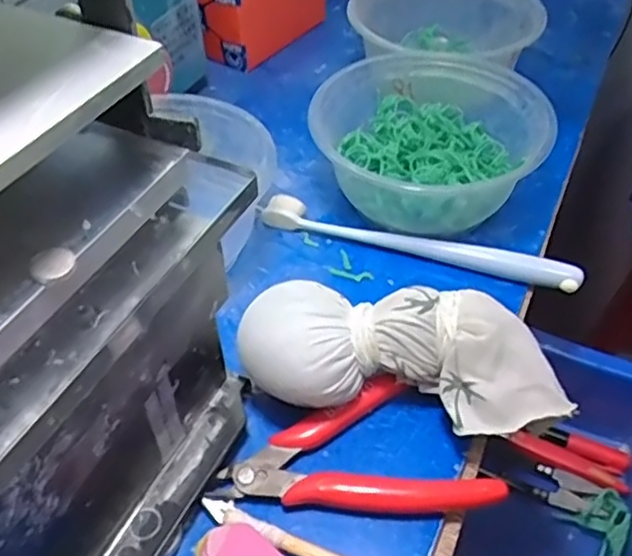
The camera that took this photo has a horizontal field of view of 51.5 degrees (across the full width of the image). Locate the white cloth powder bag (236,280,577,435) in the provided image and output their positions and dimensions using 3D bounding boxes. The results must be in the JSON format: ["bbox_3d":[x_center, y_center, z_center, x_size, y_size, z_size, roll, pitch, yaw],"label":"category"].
[{"bbox_3d":[0.042,0.039,0.298,0.147,0.051,0.059,6,47,5],"label":"white cloth powder bag"}]

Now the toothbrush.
[{"bbox_3d":[0.056,-0.020,0.377,0.182,0.019,0.015,15,49,13],"label":"toothbrush"}]

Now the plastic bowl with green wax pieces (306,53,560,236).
[{"bbox_3d":[0.065,-0.073,0.393,0.132,0.066,0.121,0,47,0],"label":"plastic bowl with green wax pieces"}]

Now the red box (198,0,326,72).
[{"bbox_3d":[-0.036,-0.226,0.532,0.042,0.076,0.121,30,54,24],"label":"red box"}]

